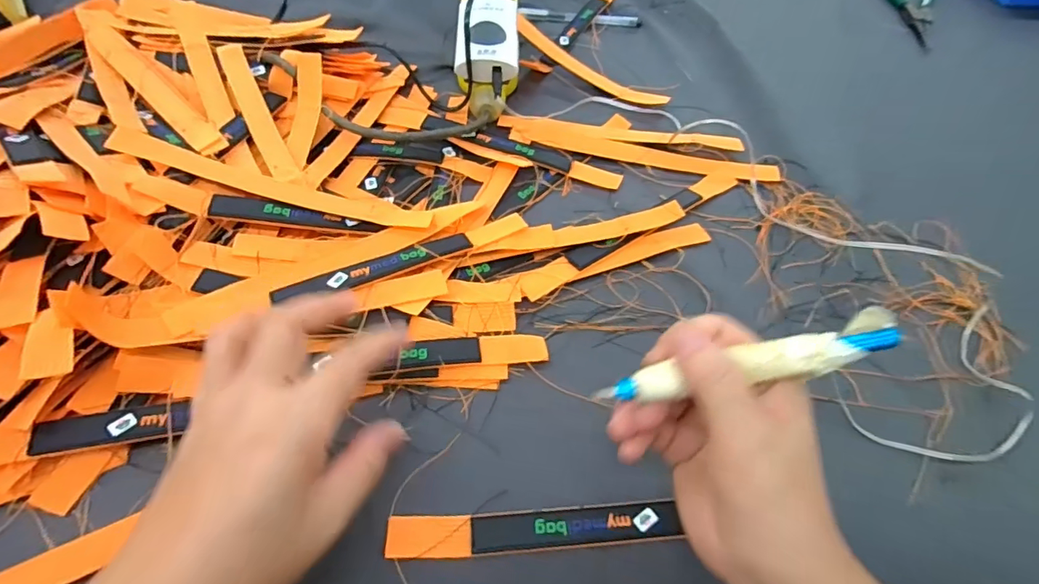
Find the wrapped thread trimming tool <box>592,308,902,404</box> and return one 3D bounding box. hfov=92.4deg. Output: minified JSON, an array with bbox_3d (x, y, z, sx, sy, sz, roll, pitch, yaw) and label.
[{"bbox_3d":[0.102,0.031,0.223,0.132,0.015,0.023,-13,58,3],"label":"wrapped thread trimming tool"}]

